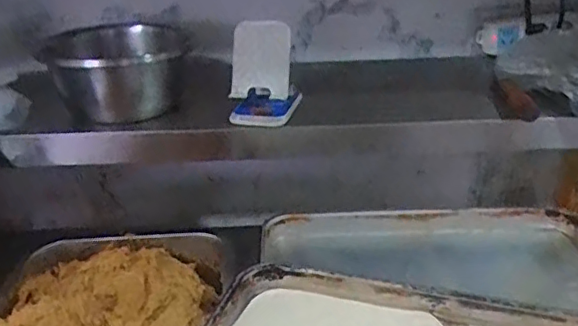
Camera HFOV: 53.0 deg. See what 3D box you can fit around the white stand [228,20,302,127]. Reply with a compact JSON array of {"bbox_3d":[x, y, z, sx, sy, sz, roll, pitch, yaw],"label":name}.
[{"bbox_3d":[-0.030,-0.108,0.716,0.091,0.115,0.068,-1,27,0],"label":"white stand"}]

